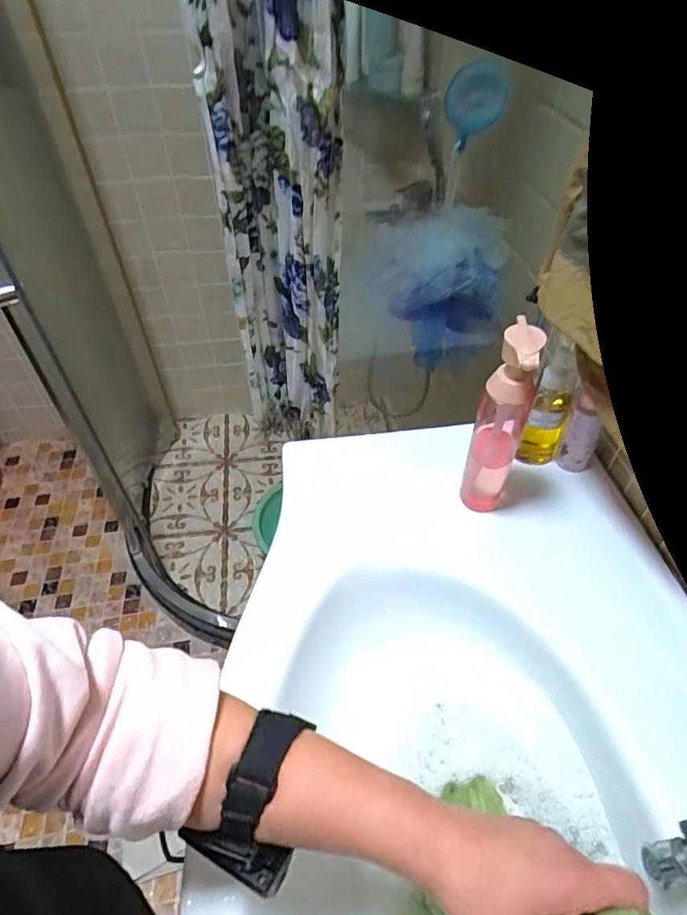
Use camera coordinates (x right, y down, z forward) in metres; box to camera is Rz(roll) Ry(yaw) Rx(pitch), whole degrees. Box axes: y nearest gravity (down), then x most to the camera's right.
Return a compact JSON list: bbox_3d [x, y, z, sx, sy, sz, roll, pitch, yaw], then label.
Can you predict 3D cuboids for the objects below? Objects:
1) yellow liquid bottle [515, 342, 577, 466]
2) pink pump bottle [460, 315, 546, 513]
[{"bbox_3d":[0.256,-0.058,0.650,0.049,0.162,0.038,22,51,19],"label":"yellow liquid bottle"},{"bbox_3d":[0.165,-0.028,0.561,0.050,0.230,0.059,18,50,15],"label":"pink pump bottle"}]

